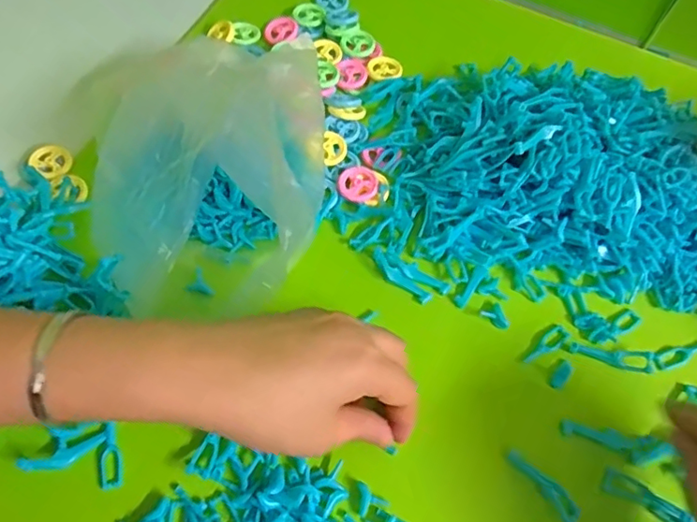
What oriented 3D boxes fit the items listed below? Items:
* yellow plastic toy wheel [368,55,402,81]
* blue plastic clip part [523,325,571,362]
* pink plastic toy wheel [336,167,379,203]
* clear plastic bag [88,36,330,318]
[{"bbox_3d":[0.031,-0.163,0.473,0.028,0.006,0.023,9,61,1],"label":"yellow plastic toy wheel"},{"bbox_3d":[0.130,0.055,0.368,0.036,0.004,0.012,-35,69,-21],"label":"blue plastic clip part"},{"bbox_3d":[0.007,-0.059,0.421,0.029,0.004,0.032,-32,68,-20],"label":"pink plastic toy wheel"},{"bbox_3d":[-0.083,-0.074,0.351,0.124,0.116,0.215,21,62,7],"label":"clear plastic bag"}]

